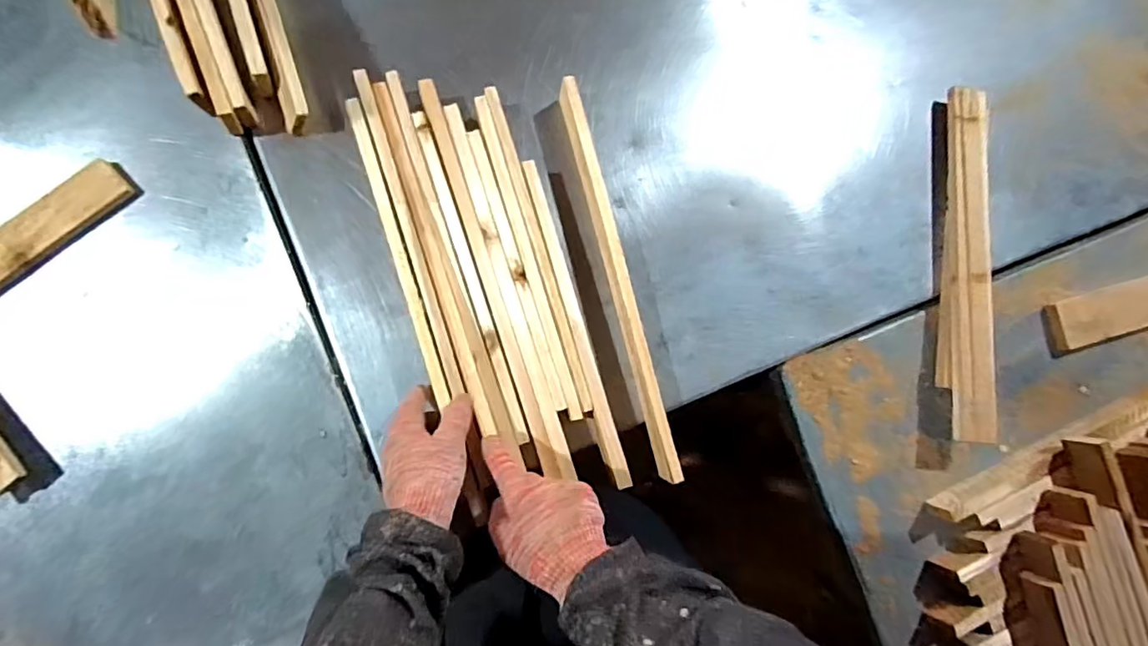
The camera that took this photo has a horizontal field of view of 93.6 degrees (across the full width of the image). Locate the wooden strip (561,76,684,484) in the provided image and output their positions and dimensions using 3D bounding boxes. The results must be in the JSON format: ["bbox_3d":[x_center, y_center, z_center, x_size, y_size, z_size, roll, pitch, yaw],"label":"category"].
[{"bbox_3d":[0.054,-0.055,0.655,0.021,0.053,0.485,-13,87,-8],"label":"wooden strip"}]

